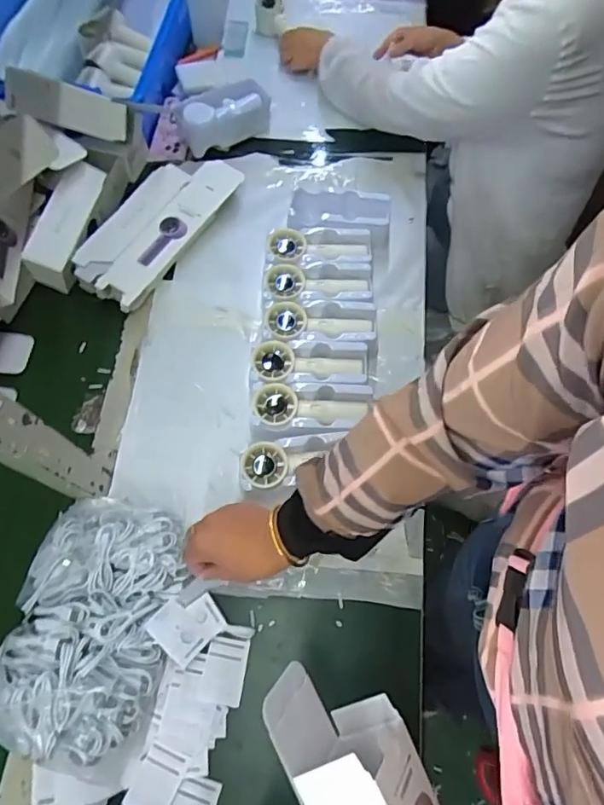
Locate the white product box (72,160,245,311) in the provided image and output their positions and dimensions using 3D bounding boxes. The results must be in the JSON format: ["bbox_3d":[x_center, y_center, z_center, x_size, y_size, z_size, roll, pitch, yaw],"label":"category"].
[{"bbox_3d":[-0.221,-0.279,0.806,0.122,0.045,0.294,32,71,14],"label":"white product box"}]

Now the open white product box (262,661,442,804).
[{"bbox_3d":[0.044,0.282,0.388,0.080,0.074,0.178,-31,85,6],"label":"open white product box"}]

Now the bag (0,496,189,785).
[{"bbox_3d":[-0.235,0.247,0.578,0.191,0.069,0.271,11,67,6],"label":"bag"}]

